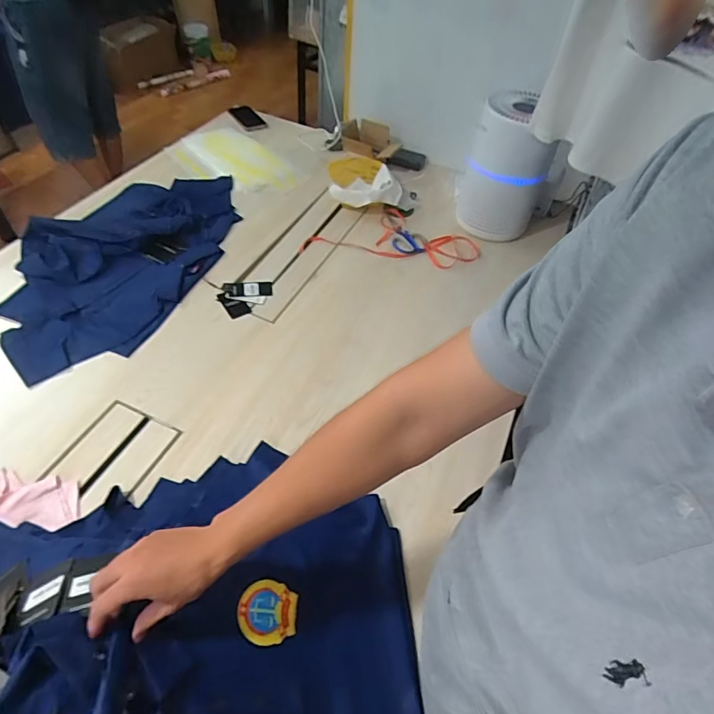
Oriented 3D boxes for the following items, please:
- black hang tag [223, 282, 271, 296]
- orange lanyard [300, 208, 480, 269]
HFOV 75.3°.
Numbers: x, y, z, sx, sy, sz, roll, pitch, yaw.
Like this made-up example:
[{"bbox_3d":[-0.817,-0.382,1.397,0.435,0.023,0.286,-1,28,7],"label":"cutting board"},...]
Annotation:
[{"bbox_3d":[-0.251,-0.157,1.065,0.110,0.007,0.050,-1,50,-6],"label":"black hang tag"},{"bbox_3d":[0.088,-0.326,1.221,0.451,0.021,0.203,6,50,-1],"label":"orange lanyard"}]

